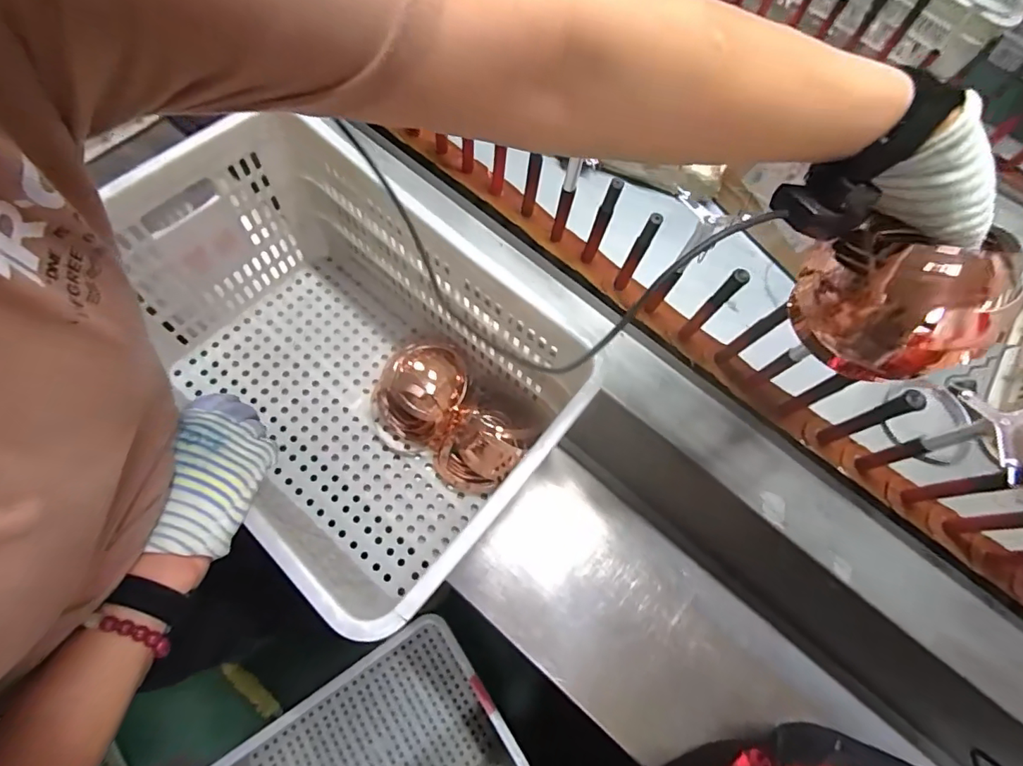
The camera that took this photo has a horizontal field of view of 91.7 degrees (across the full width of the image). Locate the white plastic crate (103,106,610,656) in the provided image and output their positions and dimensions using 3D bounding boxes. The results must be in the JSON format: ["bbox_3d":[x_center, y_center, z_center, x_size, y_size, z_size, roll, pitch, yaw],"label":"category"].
[{"bbox_3d":[-0.199,-0.011,0.611,0.512,0.279,0.333,39,71,14],"label":"white plastic crate"}]

